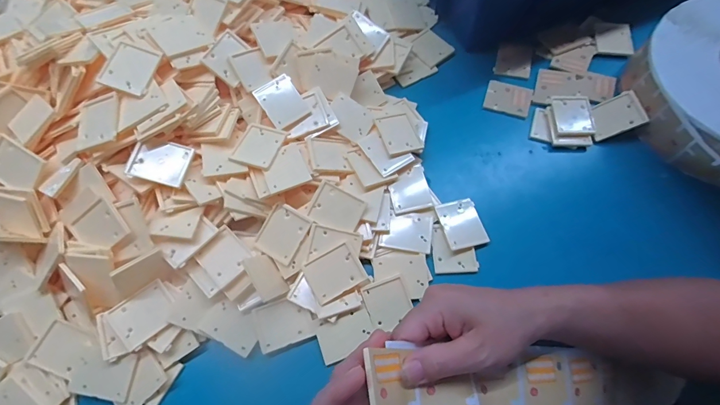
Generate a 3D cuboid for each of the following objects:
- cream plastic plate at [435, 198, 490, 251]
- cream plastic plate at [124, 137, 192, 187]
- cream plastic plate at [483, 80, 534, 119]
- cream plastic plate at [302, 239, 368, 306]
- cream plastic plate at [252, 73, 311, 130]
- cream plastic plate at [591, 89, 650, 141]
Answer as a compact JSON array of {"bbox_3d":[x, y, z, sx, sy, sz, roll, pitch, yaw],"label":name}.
[{"bbox_3d":[0.103,0.022,0.374,0.039,0.009,0.050,-14,68,-3],"label":"cream plastic plate"},{"bbox_3d":[-0.186,-0.038,0.345,0.048,0.007,0.041,13,63,-6],"label":"cream plastic plate"},{"bbox_3d":[0.175,-0.123,0.437,0.051,0.004,0.044,18,70,10],"label":"cream plastic plate"},{"bbox_3d":[-0.023,0.065,0.345,0.050,0.004,0.040,-30,81,-7],"label":"cream plastic plate"},{"bbox_3d":[-0.082,-0.107,0.393,0.042,0.004,0.050,-34,89,-12],"label":"cream plastic plate"},{"bbox_3d":[0.279,-0.096,0.407,0.048,0.010,0.046,-22,53,29],"label":"cream plastic plate"}]

